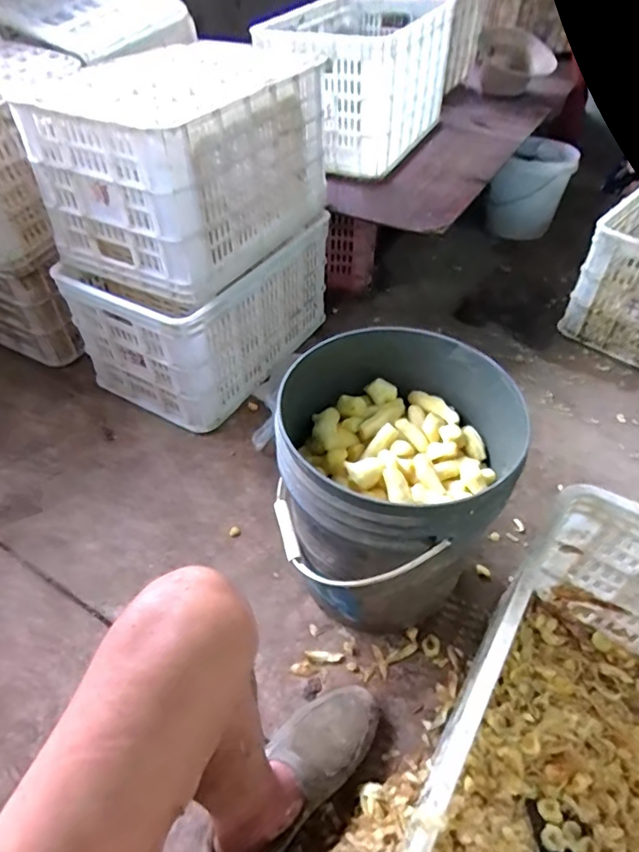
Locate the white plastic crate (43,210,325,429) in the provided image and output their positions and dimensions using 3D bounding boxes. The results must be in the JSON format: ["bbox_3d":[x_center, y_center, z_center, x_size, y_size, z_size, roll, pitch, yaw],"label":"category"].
[{"bbox_3d":[-0.245,-0.276,1.161,0.322,0.284,0.492,25,51,20],"label":"white plastic crate"}]

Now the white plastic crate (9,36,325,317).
[{"bbox_3d":[-0.234,-0.520,1.013,0.350,0.291,0.522,18,46,19],"label":"white plastic crate"}]

